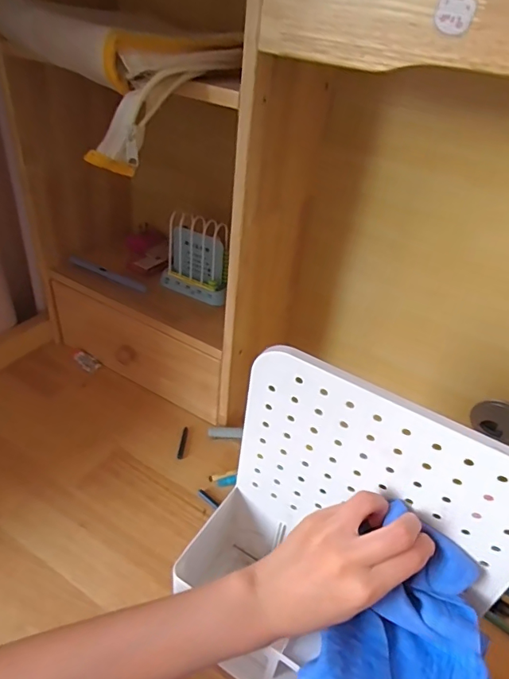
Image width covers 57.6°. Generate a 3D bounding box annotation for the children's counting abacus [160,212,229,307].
[{"bbox_3d":[-0.082,-0.111,0.627,0.094,0.097,0.038,22,40,19],"label":"children's counting abacus"}]

